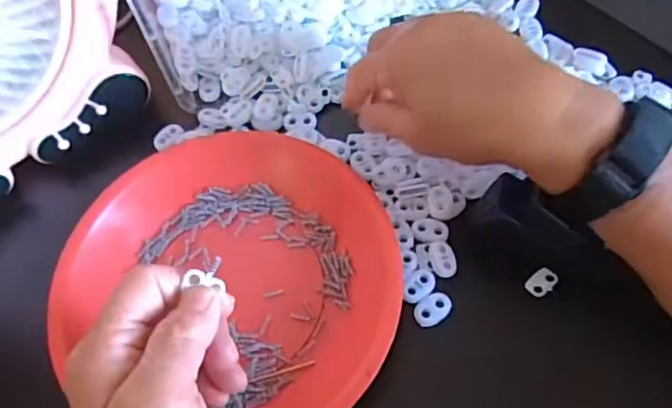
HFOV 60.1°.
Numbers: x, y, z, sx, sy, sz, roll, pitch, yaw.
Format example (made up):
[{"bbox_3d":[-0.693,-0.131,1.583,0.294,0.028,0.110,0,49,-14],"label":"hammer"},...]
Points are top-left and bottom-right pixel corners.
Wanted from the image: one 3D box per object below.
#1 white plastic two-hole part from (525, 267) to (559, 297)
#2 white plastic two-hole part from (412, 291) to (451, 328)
[{"bbox_3d":[0.121,0.045,0.339,0.019,0.004,0.013,-36,65,-15],"label":"white plastic two-hole part"},{"bbox_3d":[0.056,0.060,0.334,0.023,0.004,0.015,-29,63,-12],"label":"white plastic two-hole part"}]

